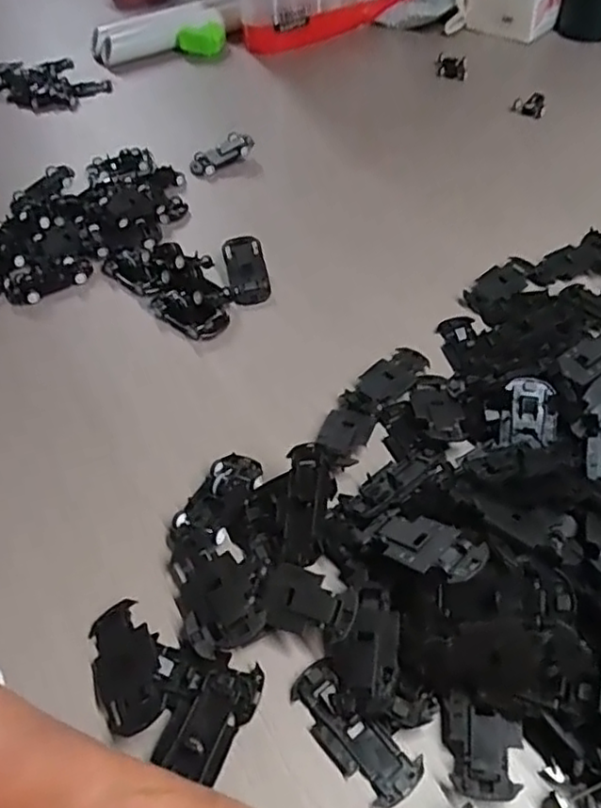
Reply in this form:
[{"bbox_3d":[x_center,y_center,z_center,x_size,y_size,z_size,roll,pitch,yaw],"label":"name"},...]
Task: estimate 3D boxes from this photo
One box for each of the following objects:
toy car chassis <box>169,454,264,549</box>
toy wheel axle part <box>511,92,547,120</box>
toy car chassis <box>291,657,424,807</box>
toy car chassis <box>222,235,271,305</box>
[{"bbox_3d":[-0.046,0.052,0.355,0.031,0.009,0.063,18,54,20],"label":"toy car chassis"},{"bbox_3d":[0.235,-0.304,0.667,0.036,0.025,0.013,-14,50,-7],"label":"toy wheel axle part"},{"bbox_3d":[0.022,0.142,0.281,0.027,0.008,0.064,-37,56,-24],"label":"toy car chassis"},{"bbox_3d":[-0.041,-0.101,0.497,0.031,0.012,0.062,-9,64,-2],"label":"toy car chassis"}]

